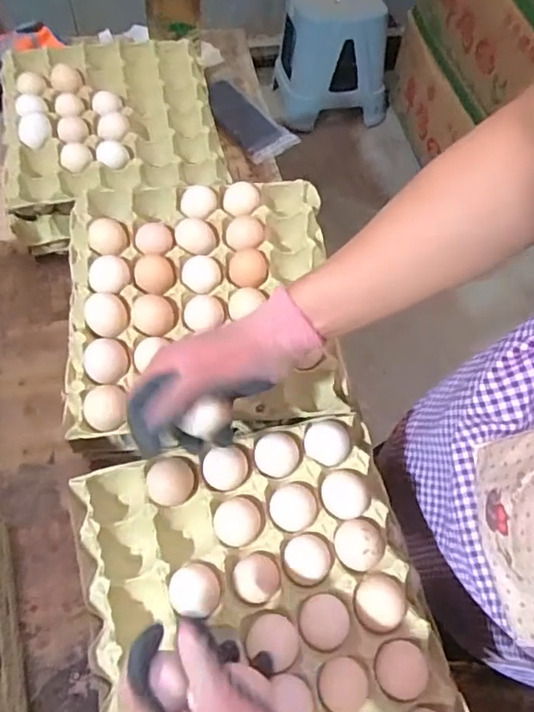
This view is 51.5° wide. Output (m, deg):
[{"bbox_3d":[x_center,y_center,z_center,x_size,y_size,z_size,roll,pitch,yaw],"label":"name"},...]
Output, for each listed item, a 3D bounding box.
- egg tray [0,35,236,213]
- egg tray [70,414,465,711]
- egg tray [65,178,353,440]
[{"bbox_3d":[-0.212,-0.314,0.761,0.286,0.053,0.366,-11,64,-8],"label":"egg tray"},{"bbox_3d":[-0.006,0.213,0.469,0.272,0.046,0.289,-13,64,-9],"label":"egg tray"},{"bbox_3d":[-0.071,-0.065,0.603,0.280,0.050,0.297,-3,63,-4],"label":"egg tray"}]

